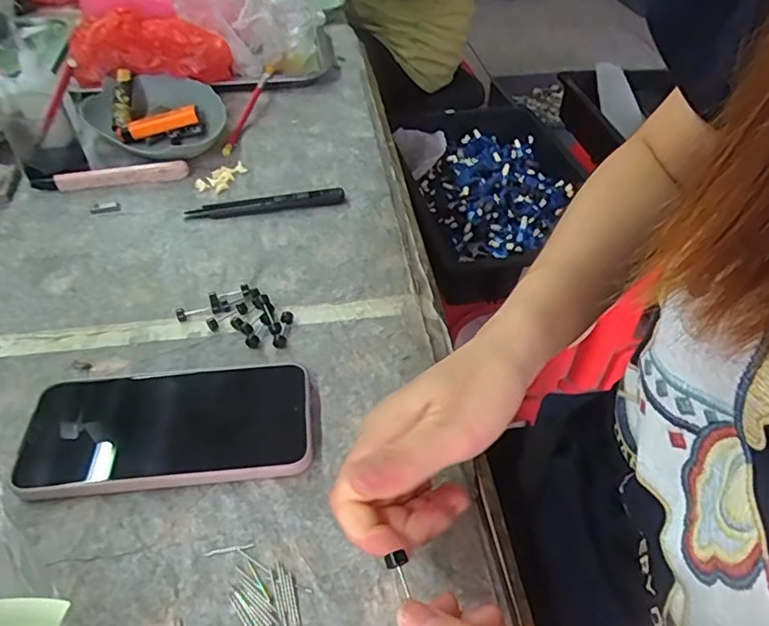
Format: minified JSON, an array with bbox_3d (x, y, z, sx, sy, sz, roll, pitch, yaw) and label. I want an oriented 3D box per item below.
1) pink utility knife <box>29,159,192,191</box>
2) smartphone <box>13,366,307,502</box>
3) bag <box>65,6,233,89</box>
[{"bbox_3d":[-0.262,-0.131,0.541,0.140,0.017,0.019,-8,46,-8],"label":"pink utility knife"},{"bbox_3d":[-0.125,0.067,0.340,0.160,0.013,0.079,-5,45,-6],"label":"smartphone"},{"bbox_3d":[-0.266,-0.297,0.658,0.171,0.087,0.044,2,45,2],"label":"bag"}]

